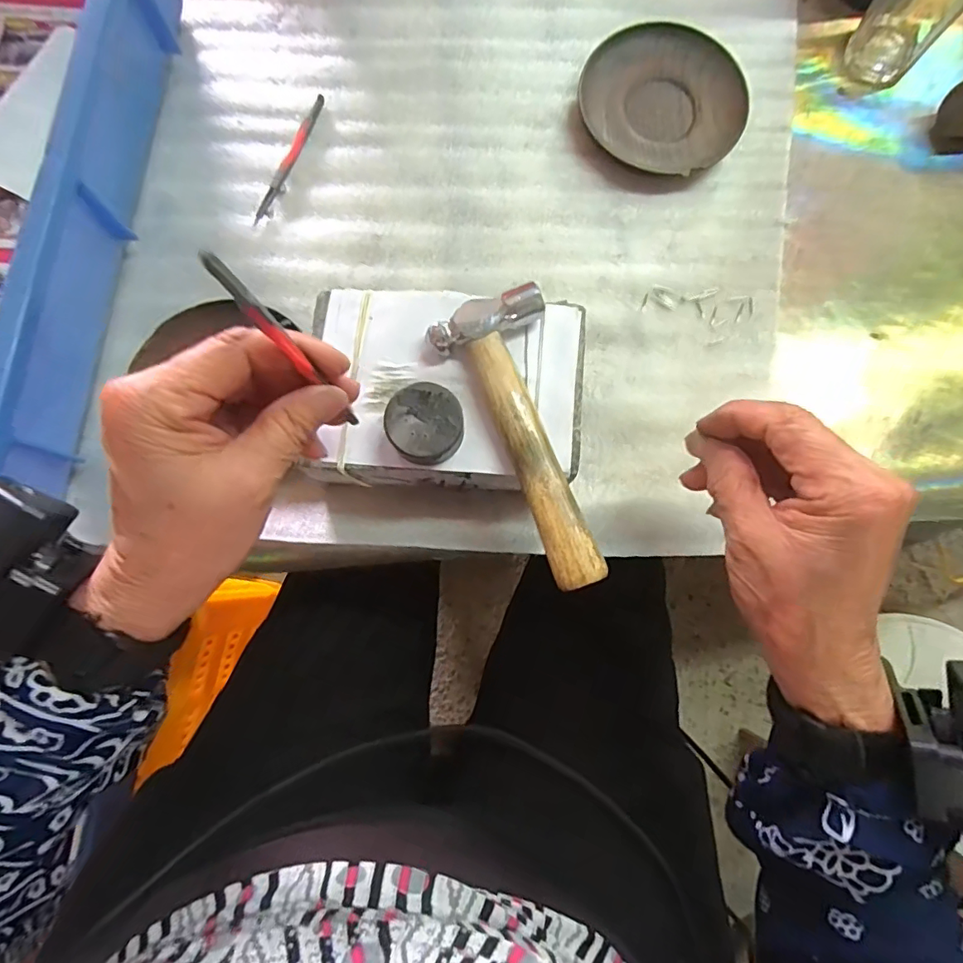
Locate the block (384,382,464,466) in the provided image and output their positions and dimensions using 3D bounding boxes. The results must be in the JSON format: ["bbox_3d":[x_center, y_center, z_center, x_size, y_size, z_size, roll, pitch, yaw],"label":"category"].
[{"bbox_3d":[-0.028,-0.028,0.261,0.036,0.021,0.037,0,79,-1],"label":"block"}]

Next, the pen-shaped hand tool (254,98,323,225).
[{"bbox_3d":[-0.129,-0.218,0.355,0.011,0.004,0.105,18,79,3],"label":"pen-shaped hand tool"}]

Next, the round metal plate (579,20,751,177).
[{"bbox_3d":[0.128,-0.268,0.369,0.112,0.016,0.104,0,79,-1],"label":"round metal plate"}]

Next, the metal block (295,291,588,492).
[{"bbox_3d":[-0.022,-0.045,0.298,0.148,0.065,0.106,4,79,0],"label":"metal block"}]

